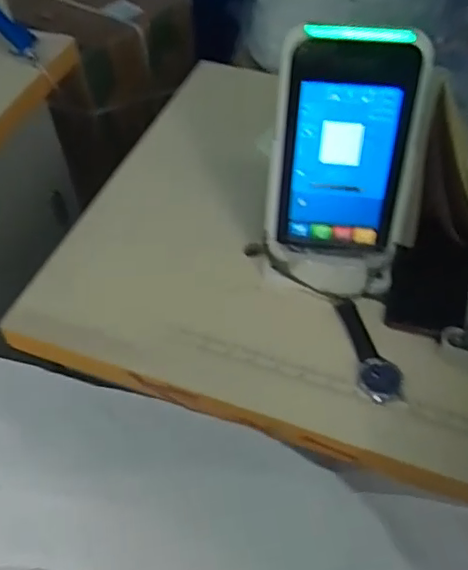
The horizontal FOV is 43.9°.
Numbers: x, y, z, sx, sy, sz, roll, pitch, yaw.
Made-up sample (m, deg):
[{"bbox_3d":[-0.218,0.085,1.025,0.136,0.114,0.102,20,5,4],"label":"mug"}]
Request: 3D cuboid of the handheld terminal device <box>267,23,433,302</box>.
[{"bbox_3d":[0.102,-0.108,0.545,0.136,0.248,0.040,6,31,5],"label":"handheld terminal device"}]

